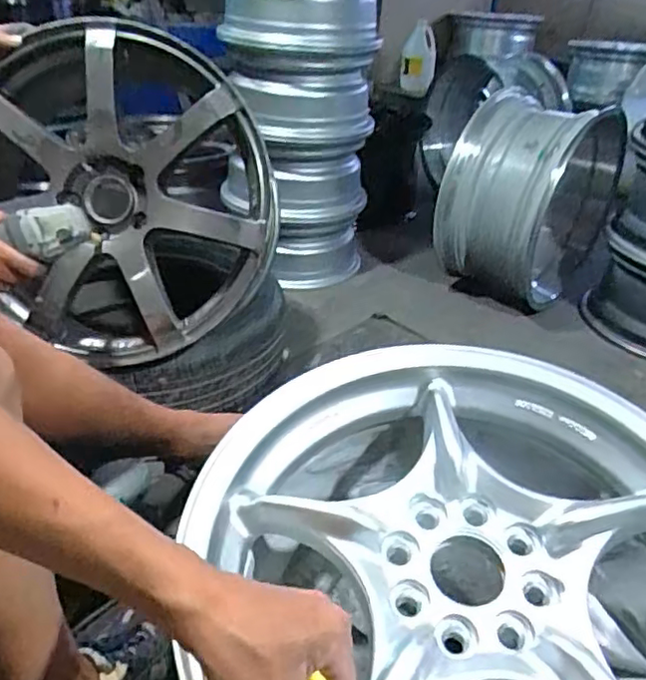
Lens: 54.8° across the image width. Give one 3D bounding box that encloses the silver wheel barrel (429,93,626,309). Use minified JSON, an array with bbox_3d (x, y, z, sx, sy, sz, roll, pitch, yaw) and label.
[{"bbox_3d":[0.484,-0.333,1.482,0.276,0.448,0.358,28,39,34],"label":"silver wheel barrel"}]

